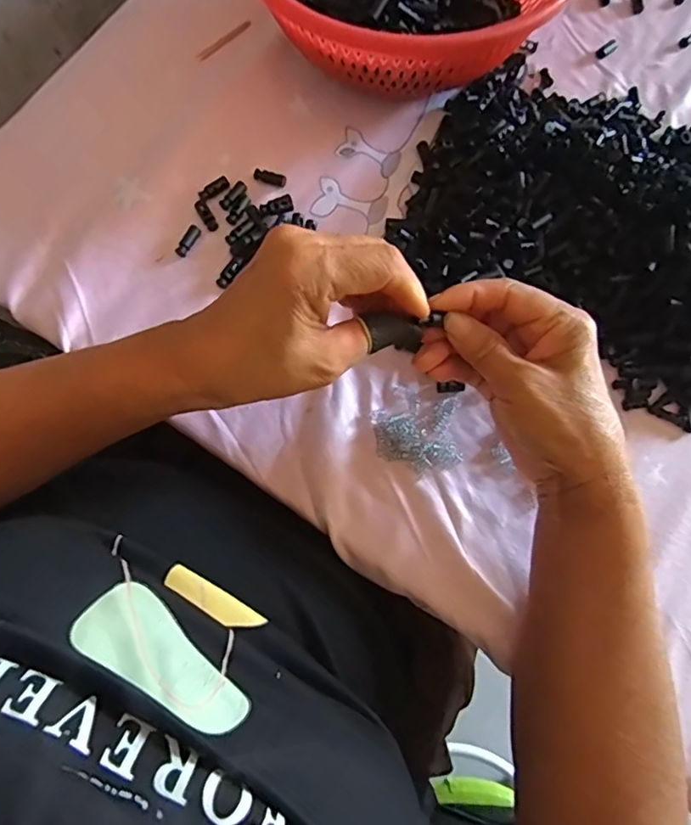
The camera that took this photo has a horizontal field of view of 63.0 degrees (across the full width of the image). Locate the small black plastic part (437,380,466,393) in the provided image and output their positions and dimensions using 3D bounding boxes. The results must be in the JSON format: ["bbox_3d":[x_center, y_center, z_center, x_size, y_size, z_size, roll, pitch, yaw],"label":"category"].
[{"bbox_3d":[0.073,-0.018,0.386,0.019,0.004,0.008,-2,73,-1],"label":"small black plastic part"}]

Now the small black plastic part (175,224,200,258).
[{"bbox_3d":[-0.118,-0.128,0.420,0.009,0.006,0.026,28,74,8],"label":"small black plastic part"}]

